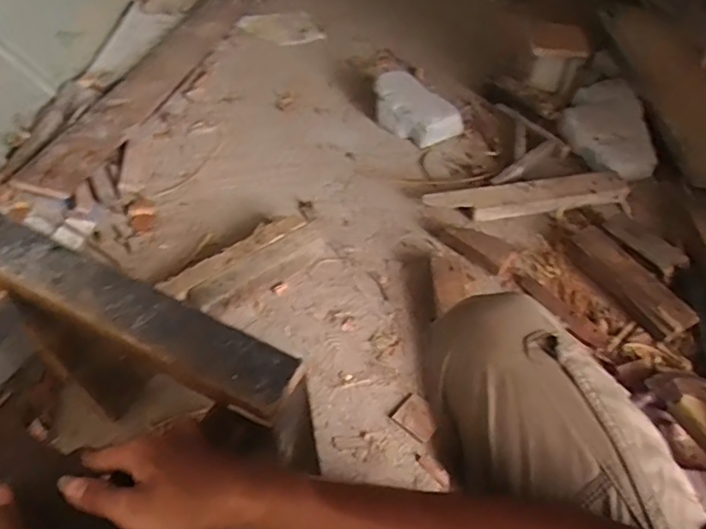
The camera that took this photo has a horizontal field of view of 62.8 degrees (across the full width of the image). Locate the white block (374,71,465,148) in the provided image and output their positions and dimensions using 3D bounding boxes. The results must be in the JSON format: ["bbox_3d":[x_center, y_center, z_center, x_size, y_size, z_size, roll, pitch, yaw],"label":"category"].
[{"bbox_3d":[0.135,-0.348,1.301,0.216,0.081,0.118,32,58,21],"label":"white block"}]

